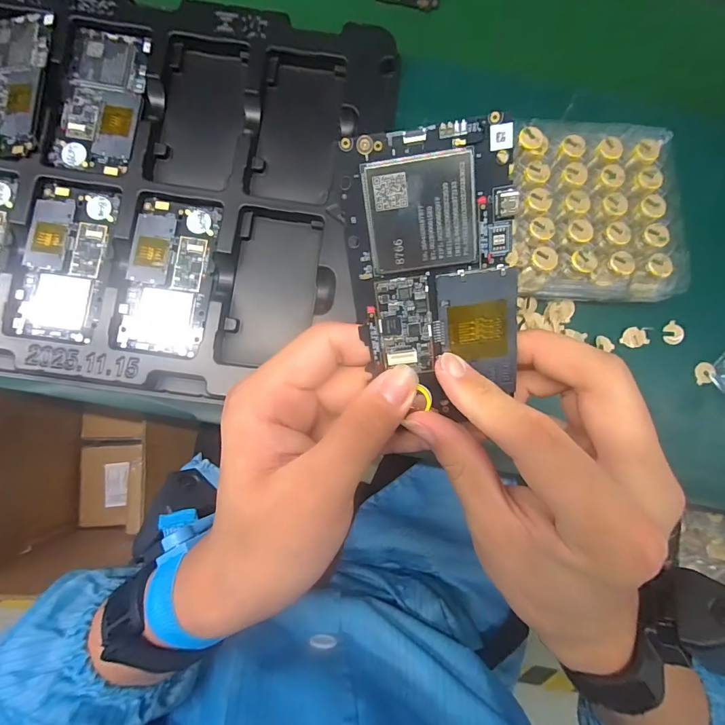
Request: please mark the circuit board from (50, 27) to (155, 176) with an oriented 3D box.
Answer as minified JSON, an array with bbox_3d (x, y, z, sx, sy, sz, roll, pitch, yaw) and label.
[{"bbox_3d":[-0.220,-0.221,0.338,0.064,0.009,0.123,8,83,-2],"label":"circuit board"}]

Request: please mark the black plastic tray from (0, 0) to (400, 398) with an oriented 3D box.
[{"bbox_3d":[-0.266,-0.160,0.335,0.539,0.037,0.327,9,83,-3],"label":"black plastic tray"}]

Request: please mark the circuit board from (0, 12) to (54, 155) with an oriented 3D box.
[{"bbox_3d":[-0.296,-0.234,0.332,0.059,0.007,0.123,5,83,-2],"label":"circuit board"}]

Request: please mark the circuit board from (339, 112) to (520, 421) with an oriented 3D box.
[{"bbox_3d":[0.031,-0.033,0.167,0.064,0.004,0.116,-6,112,7],"label":"circuit board"}]

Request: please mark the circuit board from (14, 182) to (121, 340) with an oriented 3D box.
[{"bbox_3d":[-0.243,-0.084,0.327,0.066,0.007,0.129,8,83,-2],"label":"circuit board"}]

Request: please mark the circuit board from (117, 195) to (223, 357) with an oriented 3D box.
[{"bbox_3d":[-0.159,-0.071,0.330,0.068,0.007,0.128,7,83,-2],"label":"circuit board"}]

